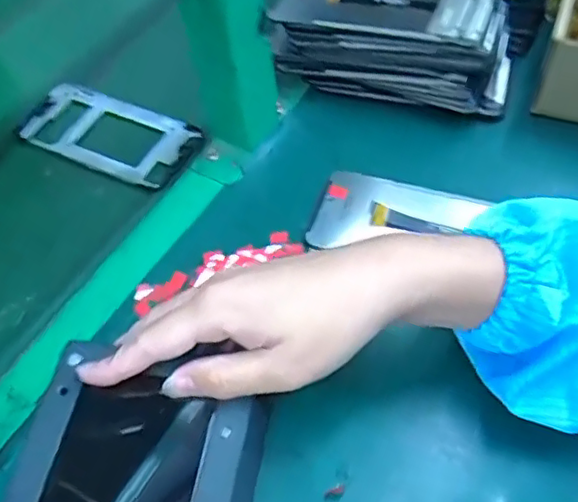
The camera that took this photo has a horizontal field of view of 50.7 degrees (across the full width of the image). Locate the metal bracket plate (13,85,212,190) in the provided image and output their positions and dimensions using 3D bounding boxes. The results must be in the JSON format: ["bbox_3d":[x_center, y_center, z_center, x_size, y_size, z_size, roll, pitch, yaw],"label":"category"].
[{"bbox_3d":[-0.157,-0.103,0.529,0.167,0.012,0.076,21,60,18],"label":"metal bracket plate"}]

